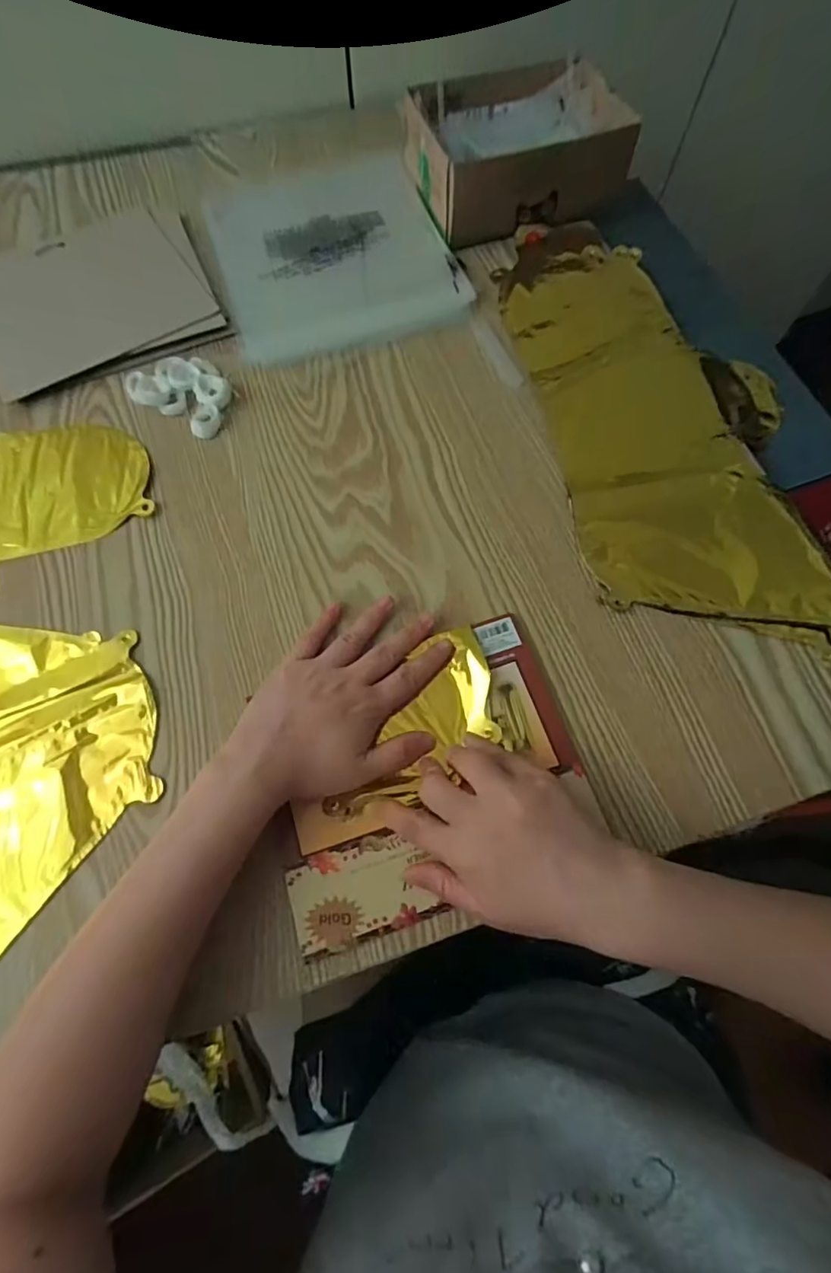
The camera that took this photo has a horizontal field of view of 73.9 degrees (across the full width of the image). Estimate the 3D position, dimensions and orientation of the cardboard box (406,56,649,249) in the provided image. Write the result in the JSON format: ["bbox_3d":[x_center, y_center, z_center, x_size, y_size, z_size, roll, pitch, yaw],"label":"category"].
[{"bbox_3d":[0.092,-0.468,0.527,0.186,0.064,0.149,-13,69,-5],"label":"cardboard box"}]

